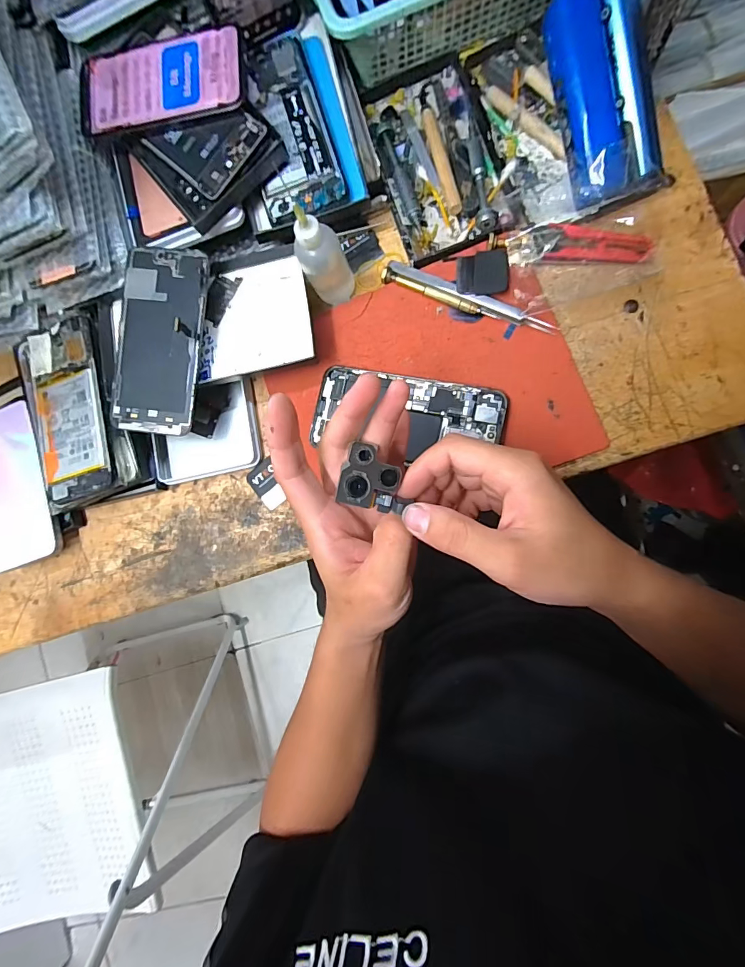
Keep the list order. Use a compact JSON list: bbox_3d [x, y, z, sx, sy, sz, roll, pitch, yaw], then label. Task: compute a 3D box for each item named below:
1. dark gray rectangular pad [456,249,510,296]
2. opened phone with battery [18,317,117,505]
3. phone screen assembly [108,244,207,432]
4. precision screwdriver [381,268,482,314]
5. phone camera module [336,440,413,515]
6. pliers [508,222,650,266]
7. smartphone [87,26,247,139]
[{"bbox_3d":[0.095,-0.182,0.359,0.043,0.008,0.039,0,88,9],"label":"dark gray rectangular pad"},{"bbox_3d":[-0.282,-0.068,0.382,0.089,0.013,0.164,-16,85,8],"label":"opened phone with battery"},{"bbox_3d":[-0.186,-0.124,0.360,0.077,0.010,0.156,9,94,5],"label":"phone screen assembly"},{"bbox_3d":[0.050,-0.165,0.360,0.091,0.007,0.010,27,92,9],"label":"precision screwdriver"},{"bbox_3d":[0.003,-0.003,0.253,0.041,0.006,0.034,13,91,-14],"label":"phone camera module"},{"bbox_3d":[0.169,-0.197,0.341,0.107,0.017,0.025,7,89,9],"label":"pliers"},{"bbox_3d":[-0.174,-0.330,0.339,0.141,0.008,0.068,-7,92,7],"label":"smartphone"}]

